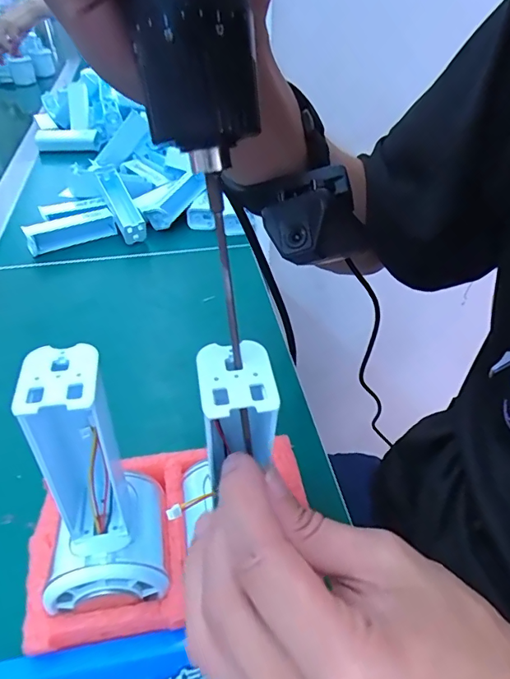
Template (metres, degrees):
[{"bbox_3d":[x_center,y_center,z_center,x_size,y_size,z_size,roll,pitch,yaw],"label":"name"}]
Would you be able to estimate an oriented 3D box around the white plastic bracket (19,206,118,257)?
[{"bbox_3d":[-0.216,-0.129,0.552,0.100,0.035,0.020,-27,47,-27],"label":"white plastic bracket"}]

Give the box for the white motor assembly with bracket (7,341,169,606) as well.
[{"bbox_3d":[-0.076,0.058,0.200,0.054,0.120,0.054,-8,41,-8],"label":"white motor assembly with bracket"}]

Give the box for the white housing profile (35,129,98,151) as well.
[{"bbox_3d":[-0.327,-0.349,0.824,0.103,0.042,0.052,-8,42,-9],"label":"white housing profile"}]

